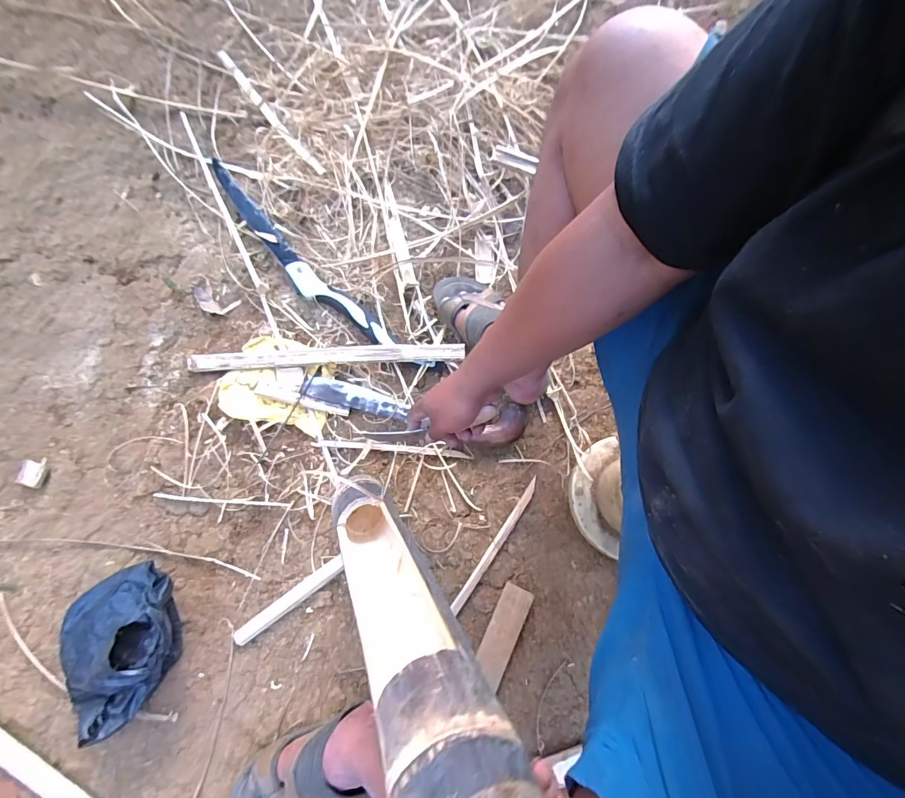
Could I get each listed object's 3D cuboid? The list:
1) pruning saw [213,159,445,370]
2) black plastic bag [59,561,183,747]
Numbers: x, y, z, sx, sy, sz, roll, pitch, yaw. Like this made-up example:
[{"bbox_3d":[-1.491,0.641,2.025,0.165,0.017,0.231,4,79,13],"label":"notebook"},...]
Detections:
[{"bbox_3d":[-0.266,-0.241,0.764,0.612,0.031,0.073,43,79,10],"label":"pruning saw"},{"bbox_3d":[-0.463,0.348,0.591,0.163,0.099,0.189,-19,78,-6],"label":"black plastic bag"}]

